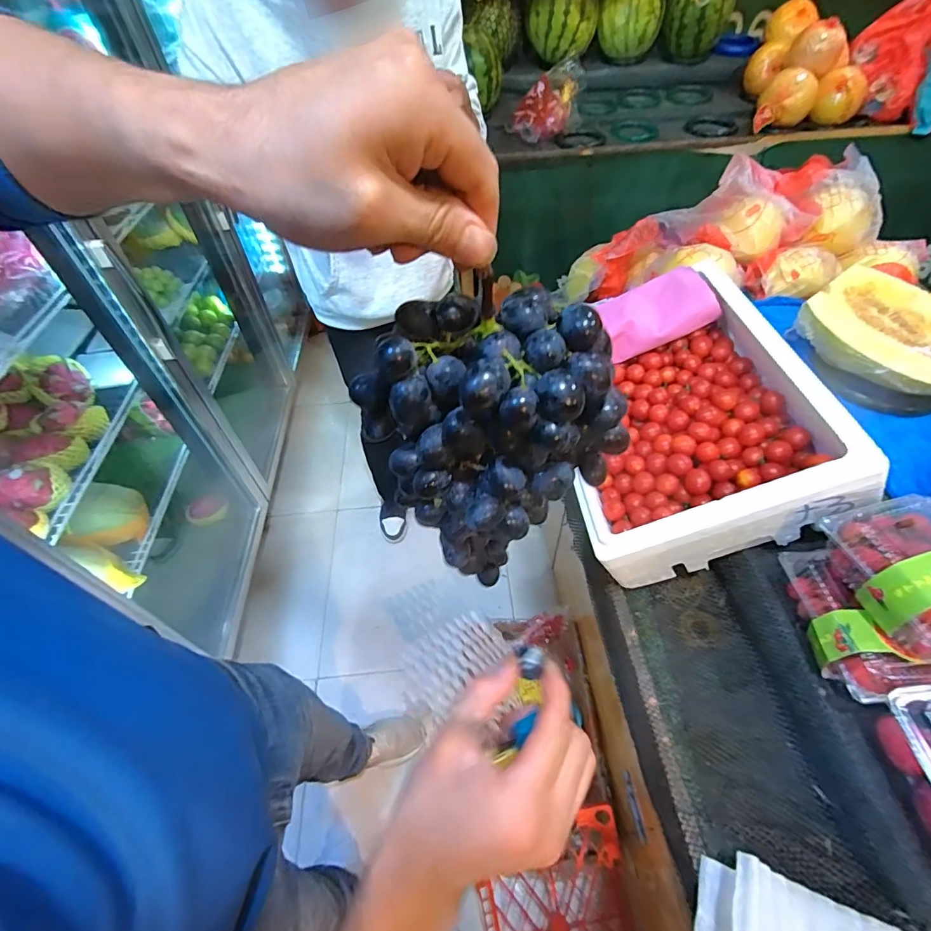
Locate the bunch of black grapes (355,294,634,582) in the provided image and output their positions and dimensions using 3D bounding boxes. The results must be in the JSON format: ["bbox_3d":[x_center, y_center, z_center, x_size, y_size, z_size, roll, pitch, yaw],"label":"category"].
[{"bbox_3d":[0.015,-0.010,0.304,0.114,0.189,0.113,-35,58,-22],"label":"bunch of black grapes"}]

